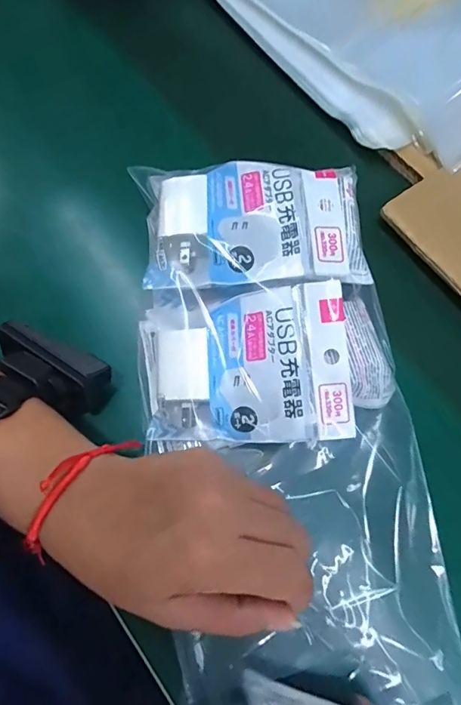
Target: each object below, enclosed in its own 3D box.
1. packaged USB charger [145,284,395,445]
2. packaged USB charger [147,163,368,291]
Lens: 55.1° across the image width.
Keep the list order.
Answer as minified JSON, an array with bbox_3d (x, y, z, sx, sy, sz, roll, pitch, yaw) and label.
[{"bbox_3d":[0.023,0.008,0.281,0.156,0.041,0.092,1,70,-2],"label":"packaged USB charger"},{"bbox_3d":[0.017,-0.085,0.295,0.138,0.026,0.088,0,70,-2],"label":"packaged USB charger"}]

